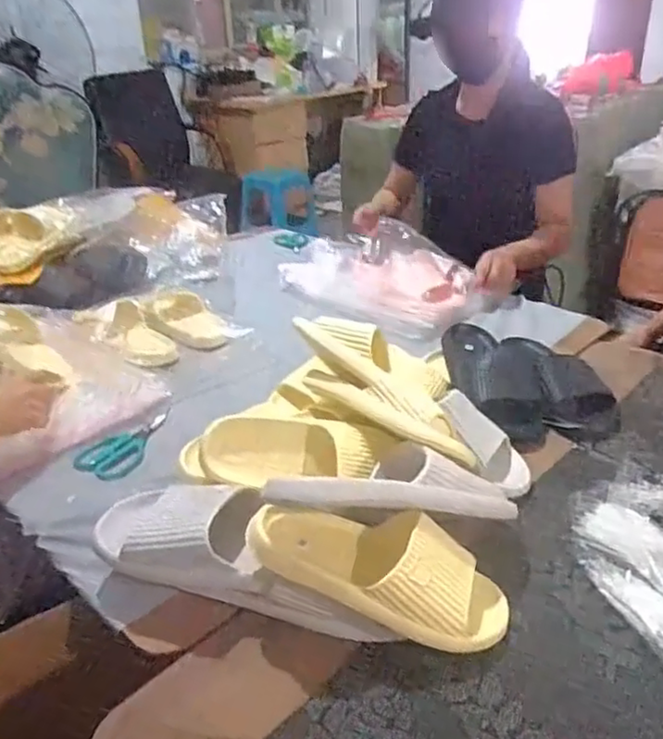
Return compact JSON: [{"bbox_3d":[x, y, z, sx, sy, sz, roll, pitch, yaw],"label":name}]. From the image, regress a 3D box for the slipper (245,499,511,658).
[{"bbox_3d":[0.046,0.181,0.599,0.251,0.069,0.103,18,33,8],"label":"slipper"}]

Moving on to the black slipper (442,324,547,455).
[{"bbox_3d":[0.233,0.018,0.941,0.113,0.078,0.280,-3,29,0],"label":"black slipper"}]

